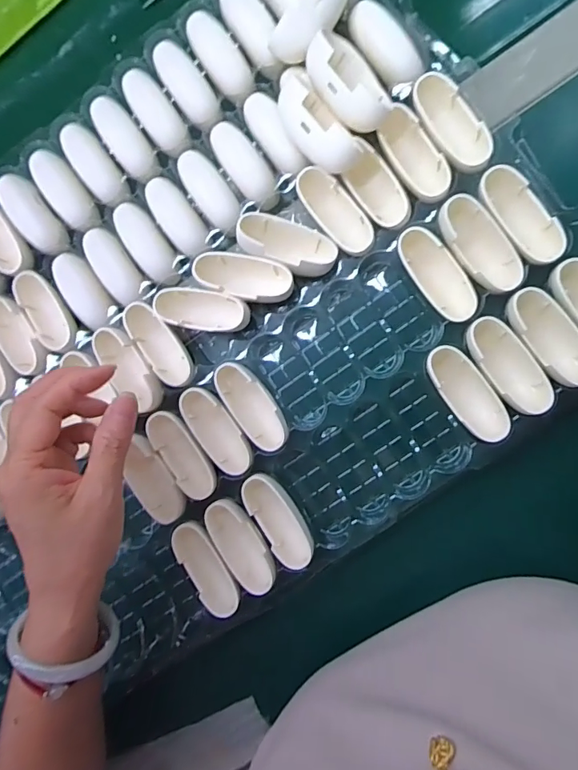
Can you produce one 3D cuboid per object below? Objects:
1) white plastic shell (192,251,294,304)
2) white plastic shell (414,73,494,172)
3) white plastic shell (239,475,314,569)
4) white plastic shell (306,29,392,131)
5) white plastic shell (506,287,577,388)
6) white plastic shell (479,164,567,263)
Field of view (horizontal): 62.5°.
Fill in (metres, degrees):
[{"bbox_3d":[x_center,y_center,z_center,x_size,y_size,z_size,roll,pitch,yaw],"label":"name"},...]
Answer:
[{"bbox_3d":[-0.032,-0.074,0.330,0.068,0.016,0.029,12,93,-3],"label":"white plastic shell"},{"bbox_3d":[0.107,-0.170,0.313,0.029,0.019,0.069,-31,86,10],"label":"white plastic shell"},{"bbox_3d":[-0.007,0.095,0.337,0.027,0.019,0.070,-30,87,10],"label":"white plastic shell"},{"bbox_3d":[0.038,-0.195,0.308,0.036,0.029,0.067,-28,87,11],"label":"white plastic shell"},{"bbox_3d":[0.168,-0.031,0.307,0.030,0.024,0.069,-33,86,10],"label":"white plastic shell"},{"bbox_3d":[0.150,-0.108,0.308,0.028,0.024,0.068,-36,86,10],"label":"white plastic shell"}]

